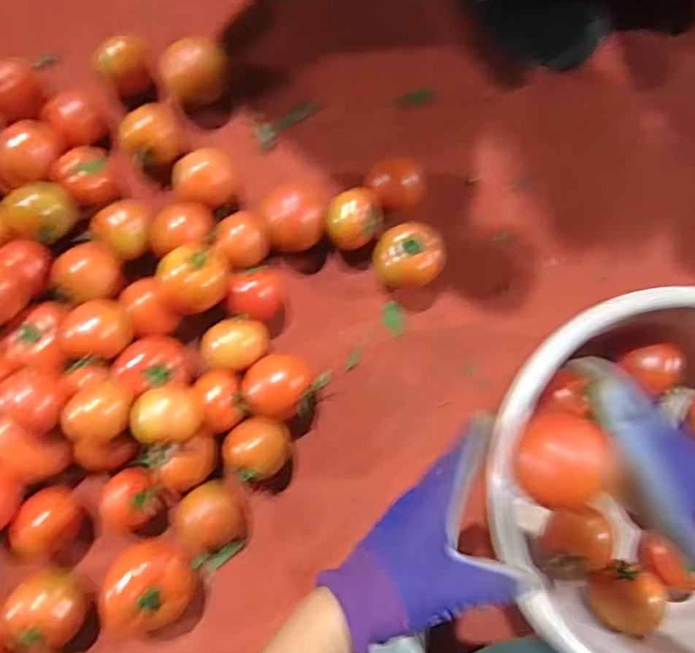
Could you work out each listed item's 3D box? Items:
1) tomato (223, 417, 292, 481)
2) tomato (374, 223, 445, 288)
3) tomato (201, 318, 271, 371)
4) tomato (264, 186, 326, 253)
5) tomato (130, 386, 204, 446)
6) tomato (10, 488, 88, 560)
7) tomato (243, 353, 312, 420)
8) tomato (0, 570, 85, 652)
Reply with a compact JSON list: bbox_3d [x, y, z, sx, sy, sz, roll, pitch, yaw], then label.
[{"bbox_3d":[-0.095,0.130,0.580,0.067,0.051,0.062,-5,83,-3],"label":"tomato"},{"bbox_3d":[0.068,-0.078,0.611,0.071,0.059,0.067,3,83,-2],"label":"tomato"},{"bbox_3d":[-0.121,0.021,0.595,0.068,0.047,0.055,-3,83,-3],"label":"tomato"},{"bbox_3d":[-0.061,-0.119,0.611,0.065,0.050,0.073,-13,84,-4],"label":"tomato"},{"bbox_3d":[-0.177,0.089,0.542,0.062,0.047,0.055,-2,83,-3],"label":"tomato"},{"bbox_3d":[-0.306,0.199,0.560,0.054,0.058,0.059,0,83,-2],"label":"tomato"},{"bbox_3d":[-0.076,0.063,0.585,0.064,0.053,0.070,0,83,-2],"label":"tomato"},{"bbox_3d":[-0.305,0.287,0.544,0.071,0.059,0.073,-32,86,-6],"label":"tomato"}]

